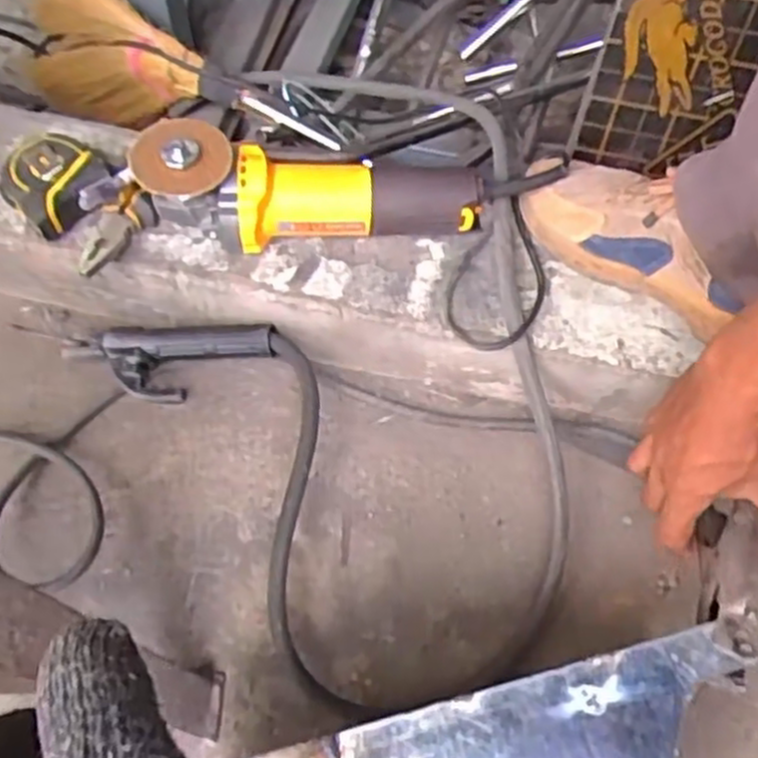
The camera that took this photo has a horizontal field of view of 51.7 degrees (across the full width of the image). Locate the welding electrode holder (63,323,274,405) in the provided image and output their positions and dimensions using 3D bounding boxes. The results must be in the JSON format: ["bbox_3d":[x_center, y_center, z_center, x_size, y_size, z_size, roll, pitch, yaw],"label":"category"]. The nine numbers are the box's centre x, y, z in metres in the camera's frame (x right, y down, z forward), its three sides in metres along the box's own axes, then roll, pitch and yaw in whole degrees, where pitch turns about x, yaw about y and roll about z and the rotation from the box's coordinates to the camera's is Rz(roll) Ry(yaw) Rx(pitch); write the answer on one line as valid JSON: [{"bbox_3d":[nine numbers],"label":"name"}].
[{"bbox_3d":[-0.188,-0.012,0.694,0.185,0.065,0.063,1,62,-2],"label":"welding electrode holder"}]

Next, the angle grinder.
[{"bbox_3d":[-0.051,-0.155,0.639,0.263,0.099,0.080,-9,63,-7],"label":"angle grinder"}]

